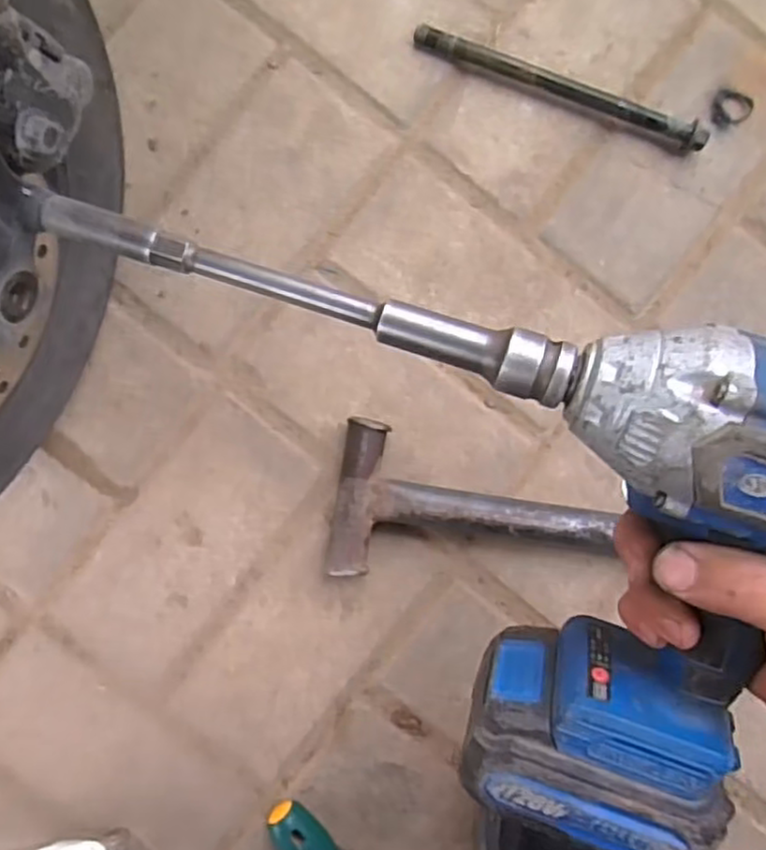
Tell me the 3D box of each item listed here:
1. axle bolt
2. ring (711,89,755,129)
[{"bbox_3d":[0.115,-0.219,0.456,0.195,0.020,0.015,22,91,-1],"label":"axle bolt"},{"bbox_3d":[0.232,-0.210,0.468,0.026,0.004,0.026,0,91,-1],"label":"ring"}]

